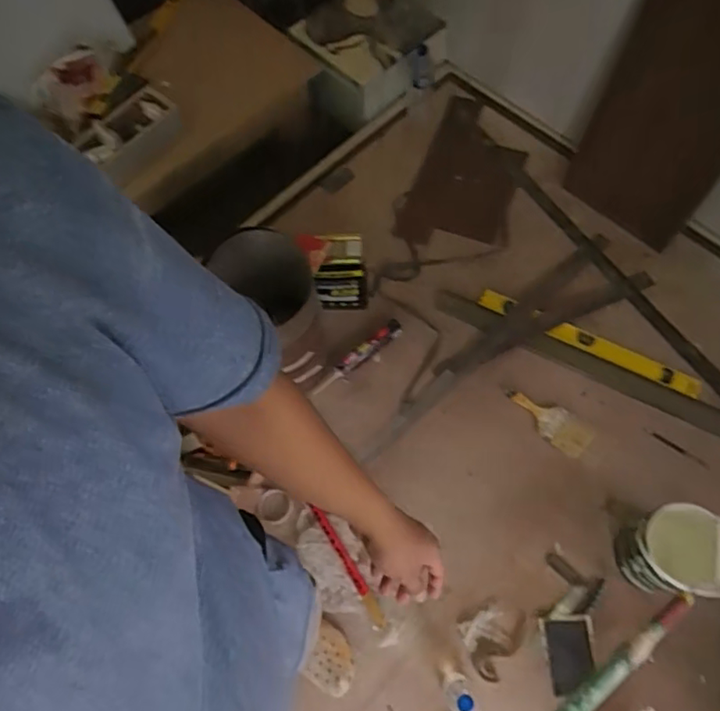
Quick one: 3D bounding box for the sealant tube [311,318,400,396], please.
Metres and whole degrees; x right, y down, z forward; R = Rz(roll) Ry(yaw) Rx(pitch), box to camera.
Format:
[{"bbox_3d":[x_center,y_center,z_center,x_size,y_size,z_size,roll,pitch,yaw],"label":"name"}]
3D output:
[{"bbox_3d":[-0.005,0.004,1.576,0.303,0.050,0.044,-39,70,-12],"label":"sealant tube"}]

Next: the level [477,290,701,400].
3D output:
[{"bbox_3d":[0.608,-0.040,1.570,0.597,0.030,0.060,24,70,14],"label":"level"}]

